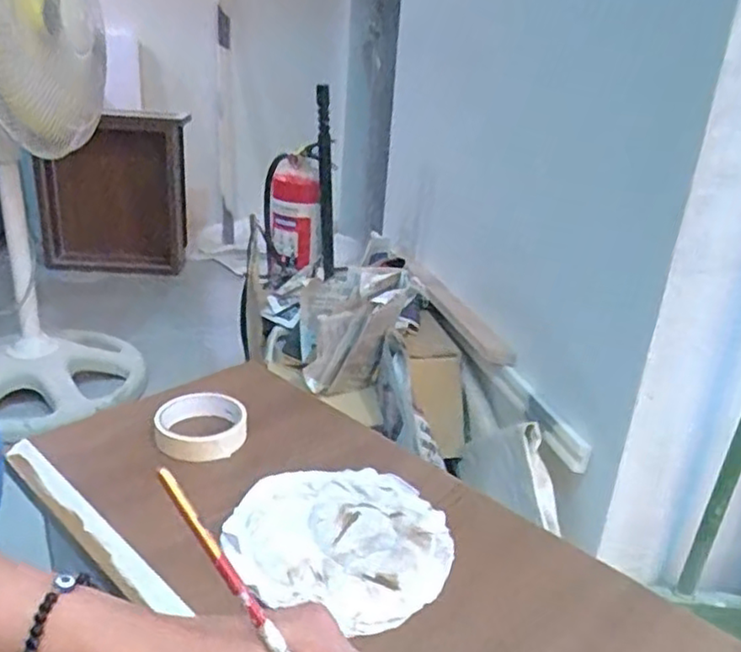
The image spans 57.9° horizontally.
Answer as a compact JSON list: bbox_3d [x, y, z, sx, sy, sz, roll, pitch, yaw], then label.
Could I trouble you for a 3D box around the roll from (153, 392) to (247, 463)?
[{"bbox_3d":[-0.172,0.102,0.681,0.088,0.032,0.088,-2,25,-12],"label":"roll"}]

